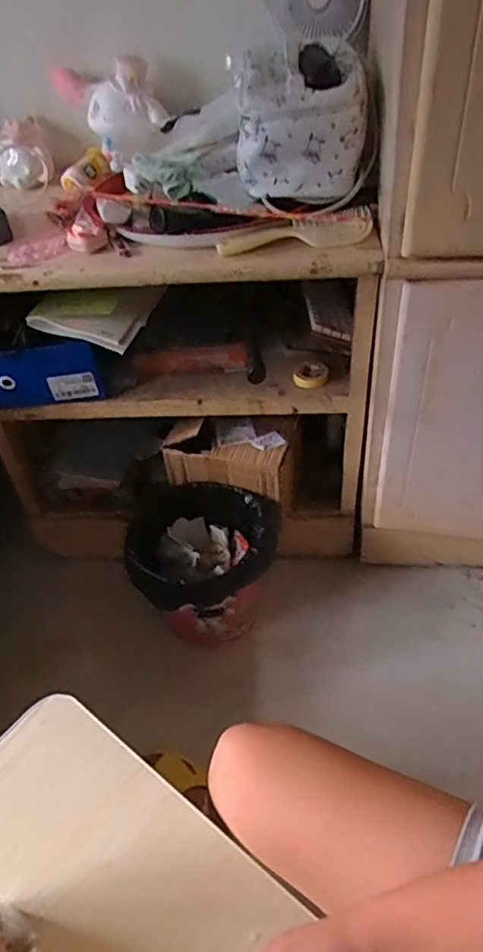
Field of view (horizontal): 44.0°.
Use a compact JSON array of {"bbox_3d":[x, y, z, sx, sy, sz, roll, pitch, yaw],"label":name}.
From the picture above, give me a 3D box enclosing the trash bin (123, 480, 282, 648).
[{"bbox_3d":[-0.058,0.182,1.138,0.244,0.230,0.220,0,44,7],"label":"trash bin"}]

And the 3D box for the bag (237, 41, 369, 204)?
[{"bbox_3d":[0.080,-0.487,0.831,0.165,0.165,0.128,-2,44,4],"label":"bag"}]

